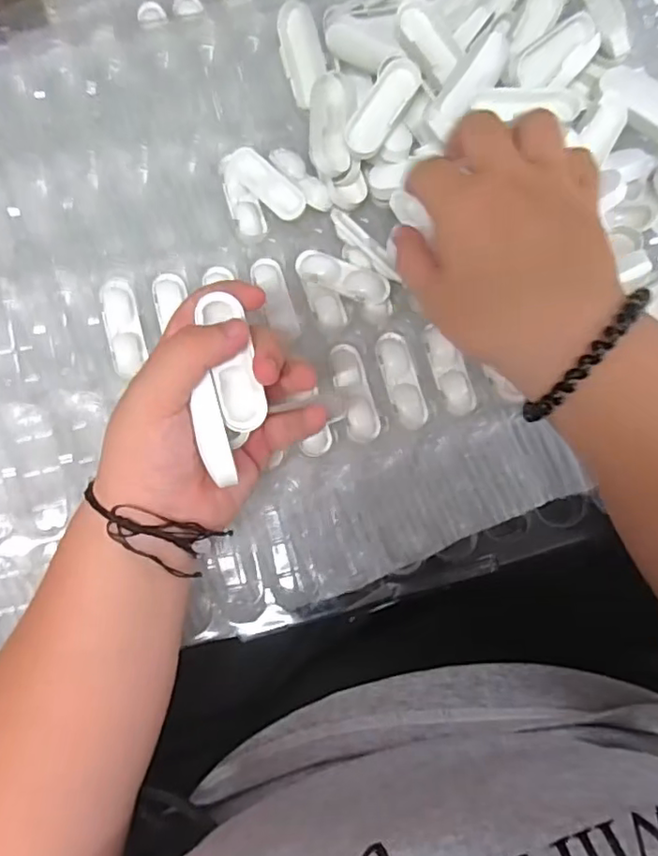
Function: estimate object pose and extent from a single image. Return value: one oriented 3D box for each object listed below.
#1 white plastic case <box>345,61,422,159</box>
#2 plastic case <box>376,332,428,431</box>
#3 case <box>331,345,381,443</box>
[{"bbox_3d":[0.032,-0.197,0.367,0.026,0.007,0.063,33,87,-1],"label":"white plastic case"},{"bbox_3d":[0.046,-0.030,0.372,0.021,0.012,0.061,-16,89,-3],"label":"plastic case"},{"bbox_3d":[0.016,-0.022,0.368,0.020,0.009,0.061,-14,89,-3],"label":"case"}]

